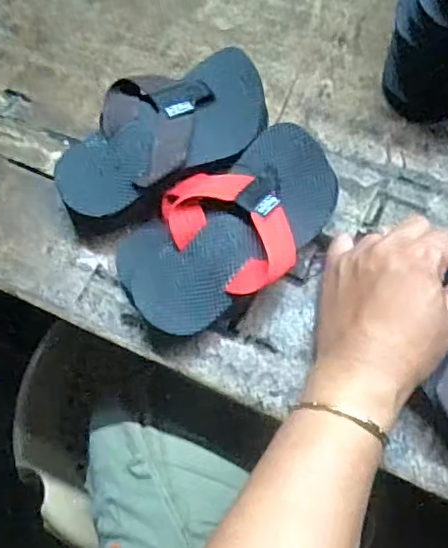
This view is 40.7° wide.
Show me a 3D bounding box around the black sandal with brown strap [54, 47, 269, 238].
[{"bbox_3d":[-0.045,-0.096,0.461,0.170,0.053,0.099,-24,68,-10],"label":"black sandal with brown strap"}]

